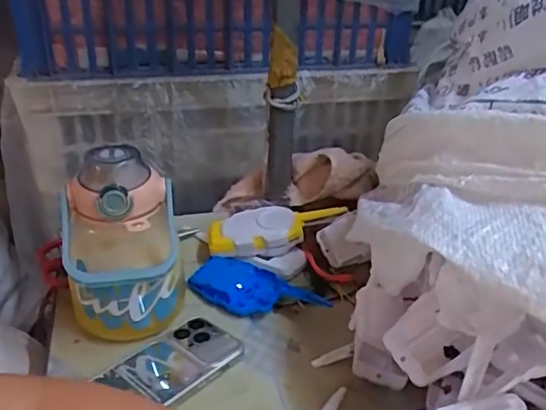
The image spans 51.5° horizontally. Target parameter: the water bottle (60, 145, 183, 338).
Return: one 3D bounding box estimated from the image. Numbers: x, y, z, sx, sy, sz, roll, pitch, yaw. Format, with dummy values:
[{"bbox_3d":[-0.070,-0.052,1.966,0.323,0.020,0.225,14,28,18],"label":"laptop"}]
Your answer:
[{"bbox_3d":[-0.141,0.036,0.528,0.102,0.179,0.085,-6,28,-13],"label":"water bottle"}]

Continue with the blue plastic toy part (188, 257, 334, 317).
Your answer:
[{"bbox_3d":[-0.021,0.090,0.605,0.150,0.021,0.062,17,31,29],"label":"blue plastic toy part"}]

